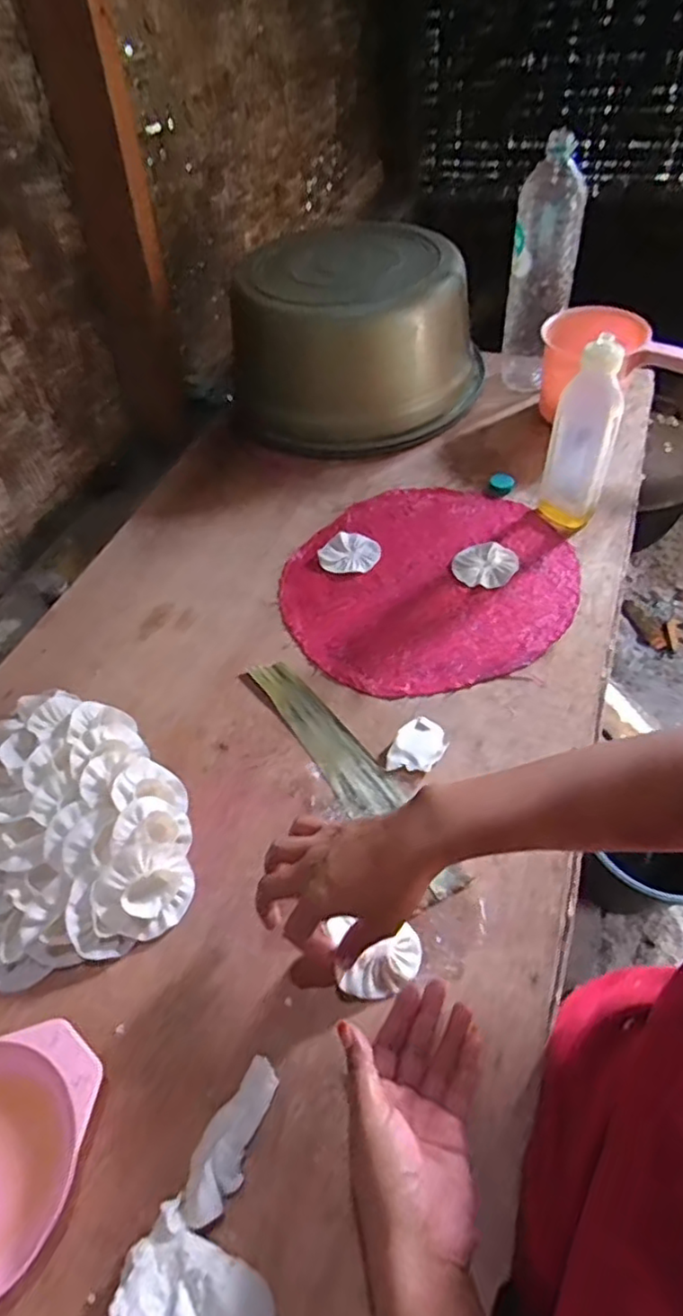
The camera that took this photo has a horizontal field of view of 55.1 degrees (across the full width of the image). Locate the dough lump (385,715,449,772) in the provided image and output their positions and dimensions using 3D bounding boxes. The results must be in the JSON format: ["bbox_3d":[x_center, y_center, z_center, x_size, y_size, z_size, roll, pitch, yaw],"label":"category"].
[{"bbox_3d":[0.076,0.087,0.640,0.045,0.011,0.069,23,56,23],"label":"dough lump"}]

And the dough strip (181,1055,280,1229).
[{"bbox_3d":[-0.075,0.324,0.443,0.035,0.018,0.096,19,54,21],"label":"dough strip"}]

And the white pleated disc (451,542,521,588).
[{"bbox_3d":[0.175,-0.115,0.793,0.070,0.008,0.074,-3,50,4],"label":"white pleated disc"}]

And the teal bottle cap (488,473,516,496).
[{"bbox_3d":[0.216,-0.234,0.881,0.034,0.018,0.032,-3,50,4],"label":"teal bottle cap"}]

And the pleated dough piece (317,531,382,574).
[{"bbox_3d":[0.010,-0.133,0.829,0.076,0.012,0.064,-2,50,4],"label":"pleated dough piece"}]

